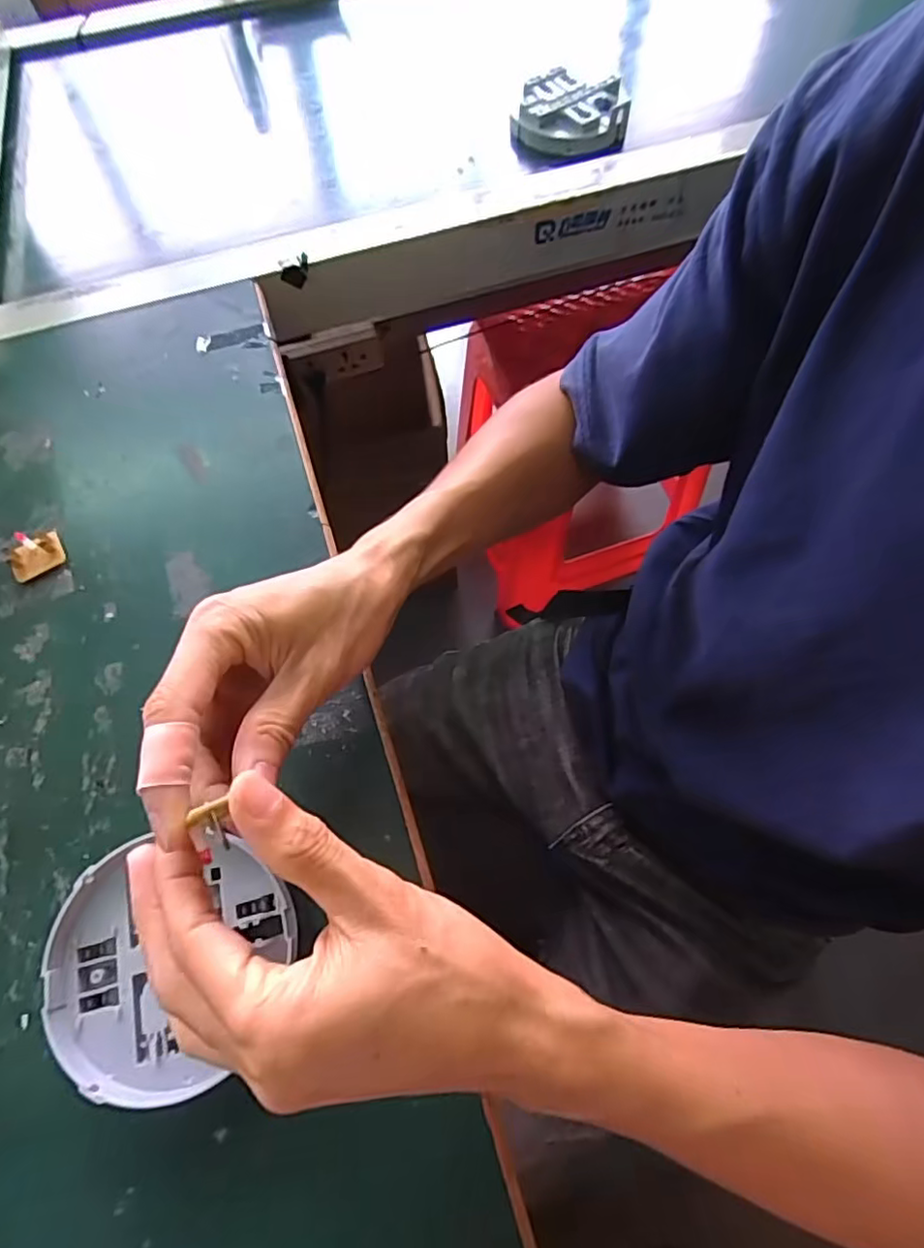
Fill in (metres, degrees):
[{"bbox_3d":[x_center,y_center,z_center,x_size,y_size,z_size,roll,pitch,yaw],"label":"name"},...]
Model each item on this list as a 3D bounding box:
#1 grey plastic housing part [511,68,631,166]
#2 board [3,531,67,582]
[{"bbox_3d":[0.100,-0.472,0.549,0.104,0.021,0.098,4,68,4],"label":"grey plastic housing part"},{"bbox_3d":[-0.264,-0.044,0.368,0.031,0.013,0.025,-28,68,-10],"label":"board"}]

